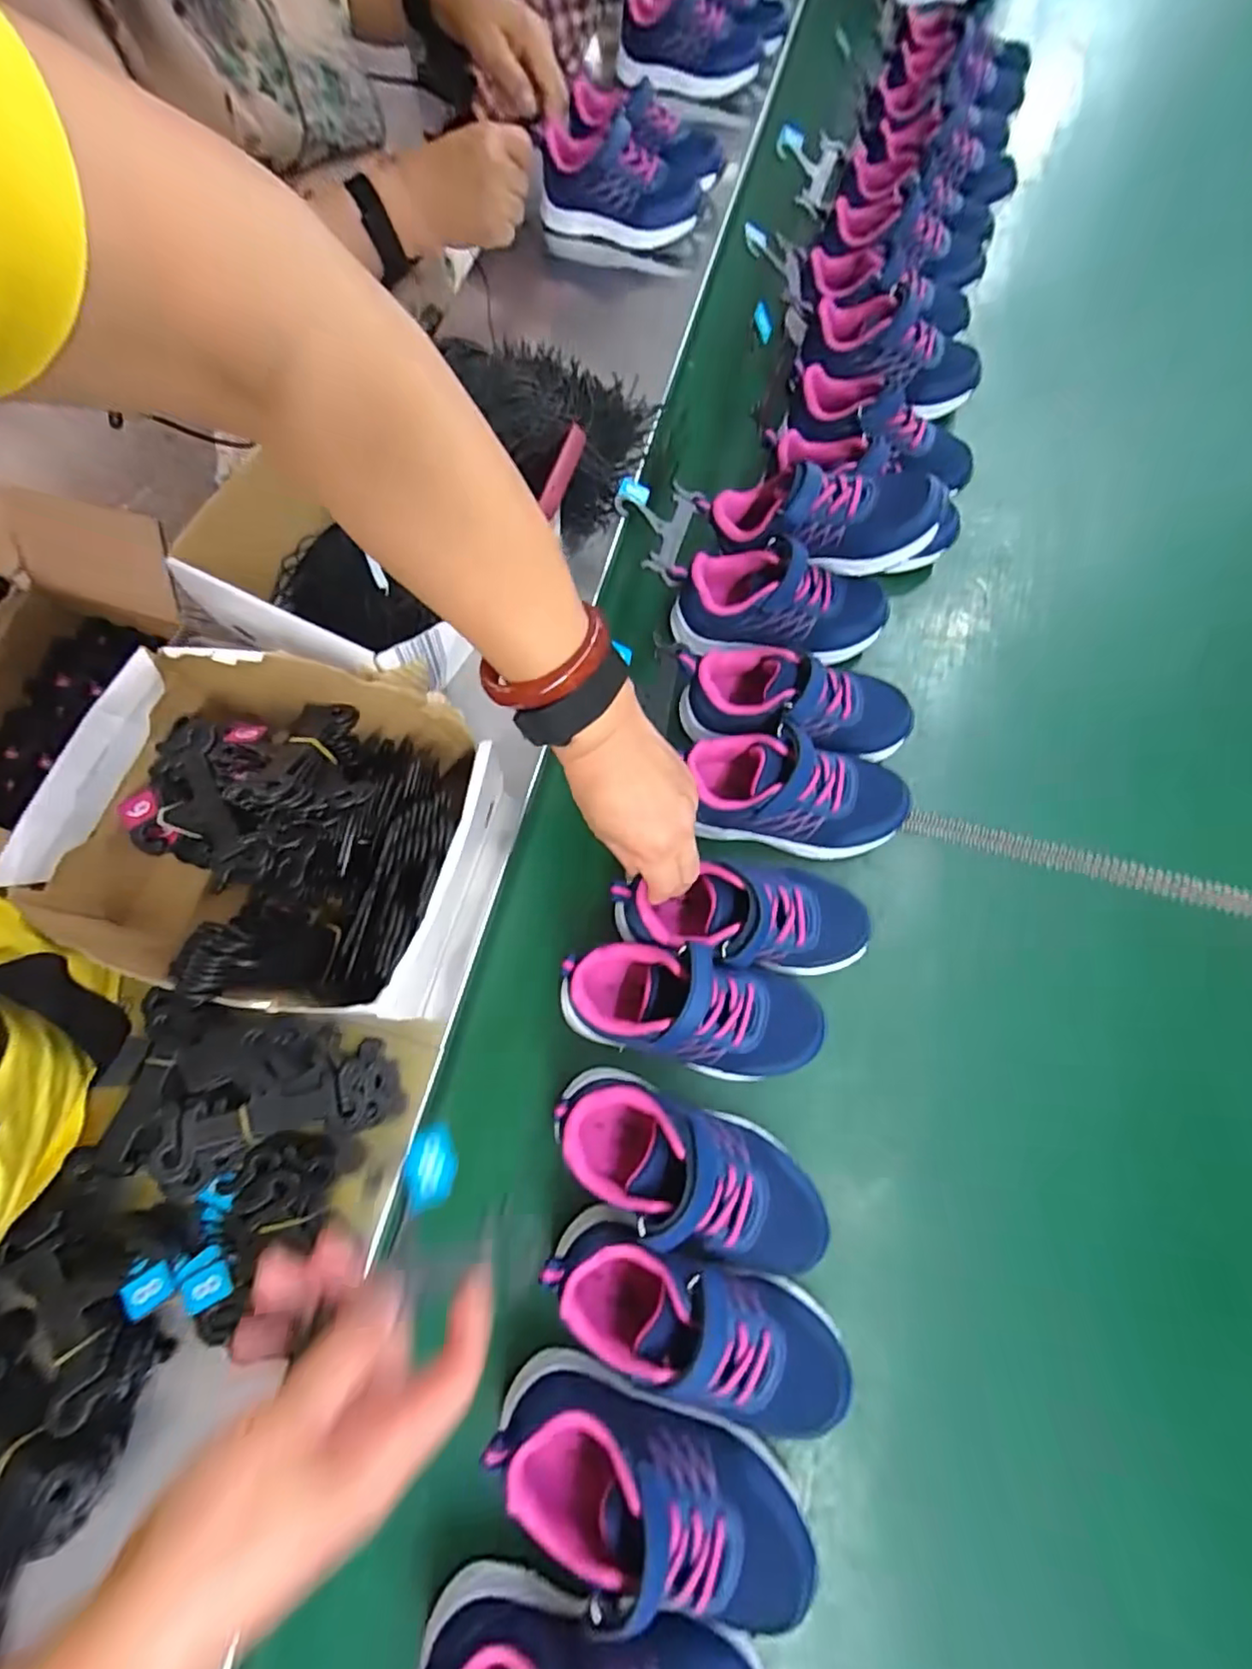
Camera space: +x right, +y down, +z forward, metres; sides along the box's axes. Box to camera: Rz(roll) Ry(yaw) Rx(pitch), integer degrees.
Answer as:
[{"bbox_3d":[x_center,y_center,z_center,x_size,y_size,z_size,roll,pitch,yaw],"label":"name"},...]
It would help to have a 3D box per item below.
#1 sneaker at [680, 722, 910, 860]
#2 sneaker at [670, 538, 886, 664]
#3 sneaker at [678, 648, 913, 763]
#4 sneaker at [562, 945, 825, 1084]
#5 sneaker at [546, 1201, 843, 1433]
[{"bbox_3d":[0.118,-0.028,0.443,0.149,0.064,0.068,12,74,5],"label":"sneaker"},{"bbox_3d":[0.121,-0.180,0.496,0.166,0.079,0.060,8,73,4],"label":"sneaker"},{"bbox_3d":[0.125,-0.092,0.470,0.173,0.076,0.071,9,73,4],"label":"sneaker"},{"bbox_3d":[0.039,0.106,0.394,0.163,0.064,0.074,13,74,5],"label":"sneaker"},{"bbox_3d":[0.037,0.265,0.338,0.163,0.061,0.063,24,75,9],"label":"sneaker"}]

